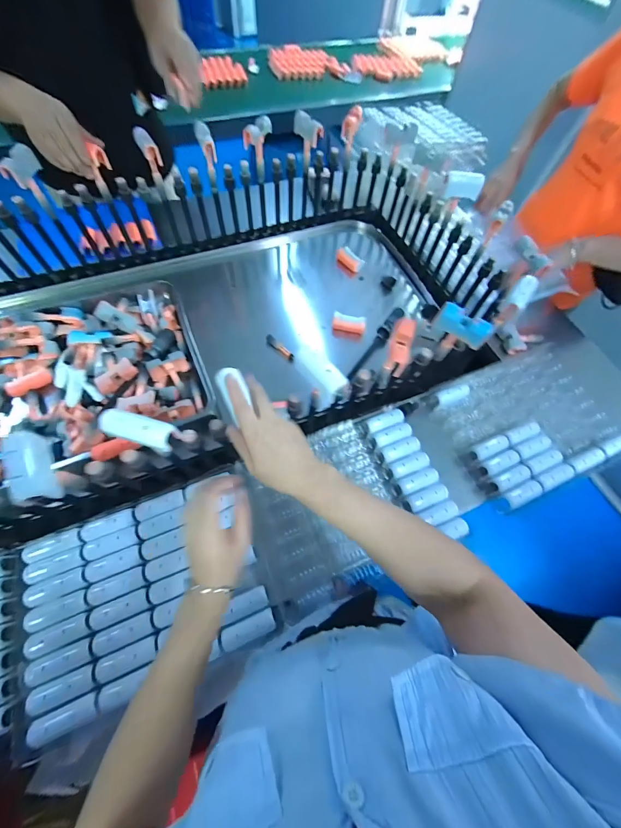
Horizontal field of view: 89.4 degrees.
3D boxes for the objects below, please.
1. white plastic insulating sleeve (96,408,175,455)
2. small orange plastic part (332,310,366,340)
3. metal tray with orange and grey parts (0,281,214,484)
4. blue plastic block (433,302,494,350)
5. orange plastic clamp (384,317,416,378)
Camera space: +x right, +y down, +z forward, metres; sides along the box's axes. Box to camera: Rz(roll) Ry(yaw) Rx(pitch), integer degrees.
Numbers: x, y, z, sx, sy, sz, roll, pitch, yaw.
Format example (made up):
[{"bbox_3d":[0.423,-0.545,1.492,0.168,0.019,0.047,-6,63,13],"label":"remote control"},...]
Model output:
[{"bbox_3d":[-0.188,0.016,0.343,0.075,0.021,0.030,22,61,-16],"label":"white plastic insulating sleeve"},{"bbox_3d":[0.090,-0.208,0.754,0.077,0.042,0.050,17,63,6],"label":"small orange plastic part"},{"bbox_3d":[-0.523,-0.074,0.613,0.562,0.070,0.393,-15,67,-14],"label":"metal tray with orange and grey parts"},{"bbox_3d":[0.220,-0.126,0.456,0.075,0.041,0.021,36,65,10],"label":"blue plastic block"},{"bbox_3d":[0.121,-0.090,0.423,0.027,0.020,0.077,9,103,2],"label":"orange plastic clamp"}]

